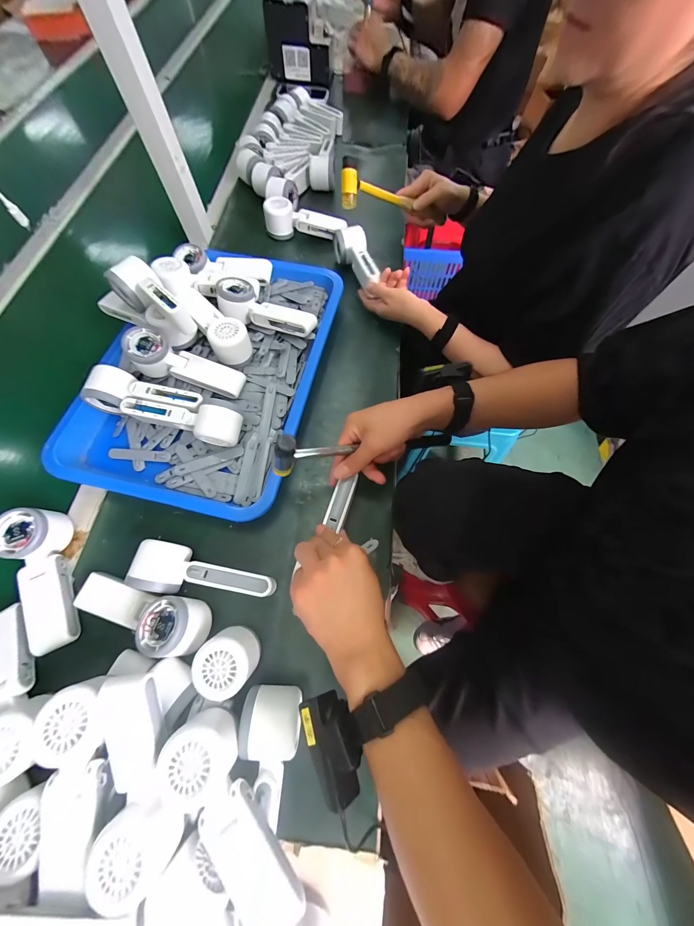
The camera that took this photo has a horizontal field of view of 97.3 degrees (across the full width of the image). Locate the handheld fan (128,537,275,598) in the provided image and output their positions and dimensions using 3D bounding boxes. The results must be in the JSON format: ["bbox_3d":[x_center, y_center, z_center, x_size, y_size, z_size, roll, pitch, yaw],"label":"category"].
[{"bbox_3d":[-0.166,0.133,0.363,0.157,0.057,0.052,10,68,4],"label":"handheld fan"}]

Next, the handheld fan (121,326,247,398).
[{"bbox_3d":[-0.241,-0.145,0.465,0.171,0.046,0.056,20,68,-10],"label":"handheld fan"}]

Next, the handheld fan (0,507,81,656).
[{"bbox_3d":[-0.357,0.134,0.358,0.055,0.059,0.158,-25,70,-10],"label":"handheld fan"}]

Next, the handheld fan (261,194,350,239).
[{"bbox_3d":[-0.084,-0.481,0.613,0.158,0.059,0.045,13,68,5],"label":"handheld fan"}]

